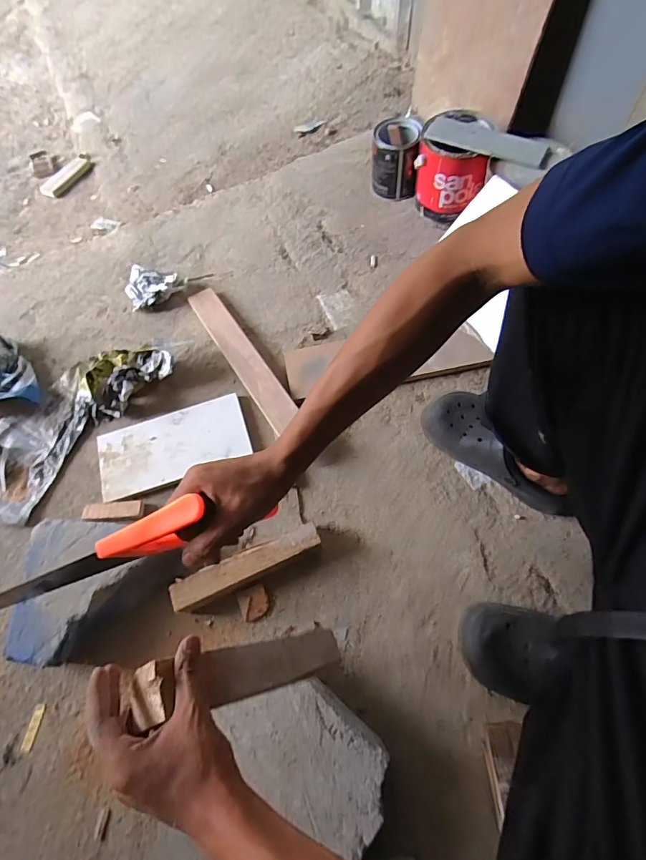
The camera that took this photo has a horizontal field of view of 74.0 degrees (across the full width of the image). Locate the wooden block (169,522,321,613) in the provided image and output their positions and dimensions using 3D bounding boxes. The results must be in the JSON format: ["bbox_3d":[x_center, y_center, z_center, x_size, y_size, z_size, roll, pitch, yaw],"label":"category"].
[{"bbox_3d":[-0.117,0.215,0.673,0.233,0.049,0.047,-24,66,-6],"label":"wooden block"}]

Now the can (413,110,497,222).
[{"bbox_3d":[0.281,-0.575,0.948,0.147,0.162,0.161,14,67,9],"label":"can"}]

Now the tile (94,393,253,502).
[{"bbox_3d":[-0.276,0.025,0.788,0.269,0.008,0.140,-21,66,-6],"label":"tile"}]

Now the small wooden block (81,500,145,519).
[{"bbox_3d":[-0.363,0.141,0.747,0.107,0.024,0.030,-2,66,2],"label":"small wooden block"}]

